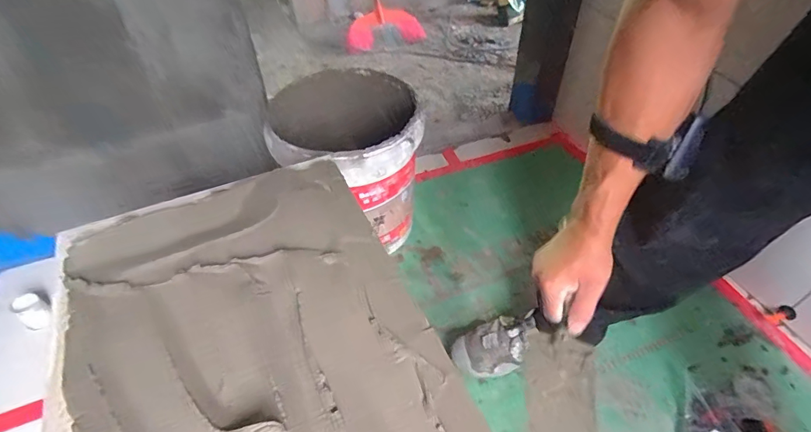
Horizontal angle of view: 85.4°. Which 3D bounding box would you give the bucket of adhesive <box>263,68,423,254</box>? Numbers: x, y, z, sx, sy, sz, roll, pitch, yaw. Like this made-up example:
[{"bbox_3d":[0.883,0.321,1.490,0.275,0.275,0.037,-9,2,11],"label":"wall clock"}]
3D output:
[{"bbox_3d":[-0.125,-0.113,1.018,0.322,0.331,0.326,-1,46,1],"label":"bucket of adhesive"}]

